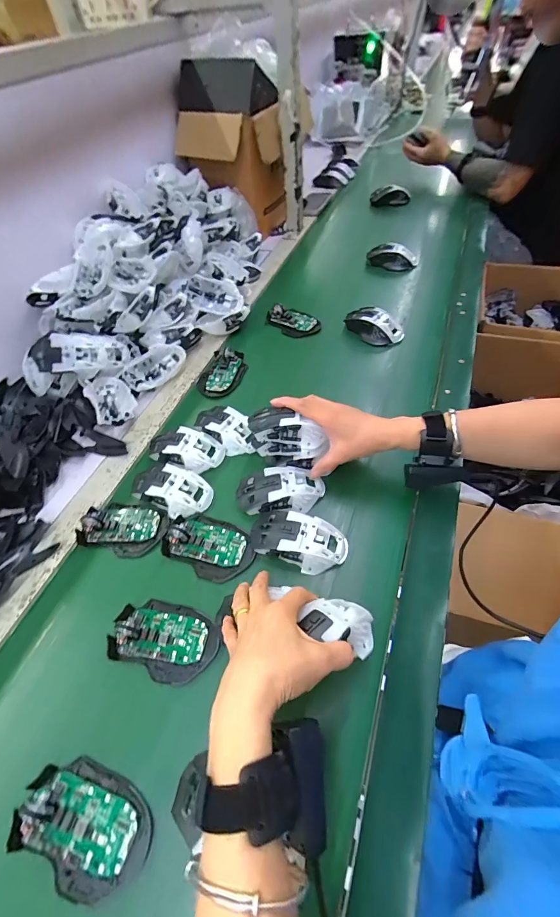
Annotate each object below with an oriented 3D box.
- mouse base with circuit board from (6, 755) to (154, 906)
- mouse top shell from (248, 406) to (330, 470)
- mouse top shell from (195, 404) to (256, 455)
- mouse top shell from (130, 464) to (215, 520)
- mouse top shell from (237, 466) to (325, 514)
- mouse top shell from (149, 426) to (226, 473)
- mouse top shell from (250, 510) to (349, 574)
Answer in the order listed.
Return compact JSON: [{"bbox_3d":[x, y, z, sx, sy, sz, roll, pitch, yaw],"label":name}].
[{"bbox_3d":[-0.164,0.305,0.310,0.113,0.023,0.073,16,55,17],"label":"mouse base with circuit board"},{"bbox_3d":[0.009,-0.024,0.502,0.097,0.072,0.035,10,53,13],"label":"mouse top shell"},{"bbox_3d":[-0.082,-0.047,0.576,0.055,0.036,0.112,-38,58,-23],"label":"mouse top shell"},{"bbox_3d":[-0.153,0.039,0.516,0.117,0.035,0.061,20,56,19],"label":"mouse top shell"},{"bbox_3d":[0.001,0.042,0.497,0.113,0.037,0.057,-4,52,2],"label":"mouse top shell"},{"bbox_3d":[-0.140,-0.014,0.556,0.111,0.037,0.058,14,54,15],"label":"mouse top shell"},{"bbox_3d":[0.022,0.094,0.449,0.113,0.029,0.064,16,55,17],"label":"mouse top shell"}]

